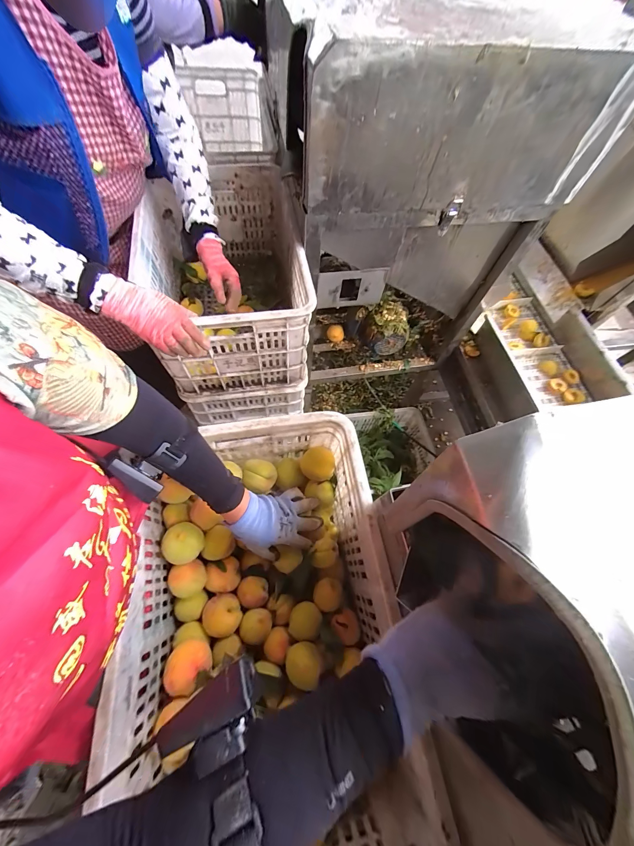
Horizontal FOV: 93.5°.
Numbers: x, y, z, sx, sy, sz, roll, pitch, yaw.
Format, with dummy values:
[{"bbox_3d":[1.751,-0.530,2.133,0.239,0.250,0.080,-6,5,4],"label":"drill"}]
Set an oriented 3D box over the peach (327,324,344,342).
[{"bbox_3d":[0.076,-0.372,1.234,0.072,0.055,0.061,4,65,-1],"label":"peach"}]

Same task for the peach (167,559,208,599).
[{"bbox_3d":[-0.214,0.264,0.503,0.054,0.050,0.051,1,66,-3],"label":"peach"}]

